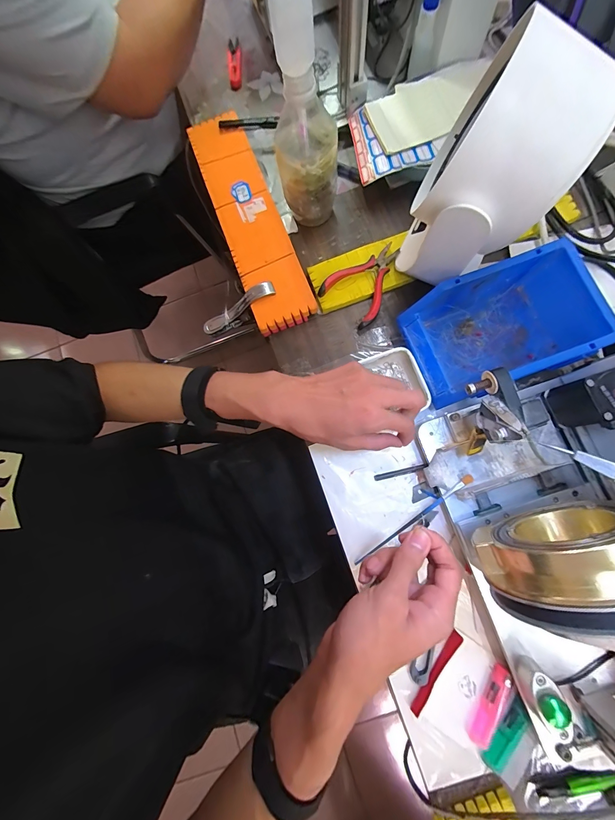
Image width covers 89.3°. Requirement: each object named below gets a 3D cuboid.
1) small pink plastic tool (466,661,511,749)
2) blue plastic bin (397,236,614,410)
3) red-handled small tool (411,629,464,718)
[{"bbox_3d":[0.194,0.314,0.330,0.022,0.012,0.080,28,84,10],"label":"small pink plastic tool"},{"bbox_3d":[0.224,-0.092,0.361,0.204,0.090,0.120,-20,79,2],"label":"blue plastic bin"},{"bbox_3d":[0.138,0.282,0.334,0.011,0.015,0.093,36,85,10],"label":"red-handled small tool"}]

